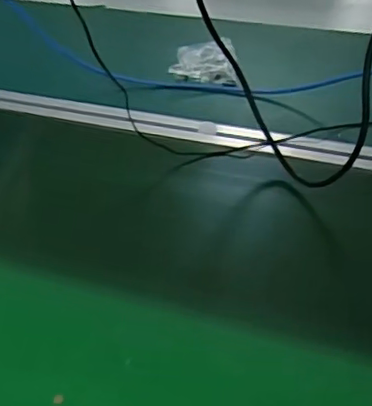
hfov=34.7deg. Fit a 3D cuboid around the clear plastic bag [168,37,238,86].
[{"bbox_3d":[0.029,-0.212,0.888,0.091,0.033,0.095,1,43,7],"label":"clear plastic bag"}]

